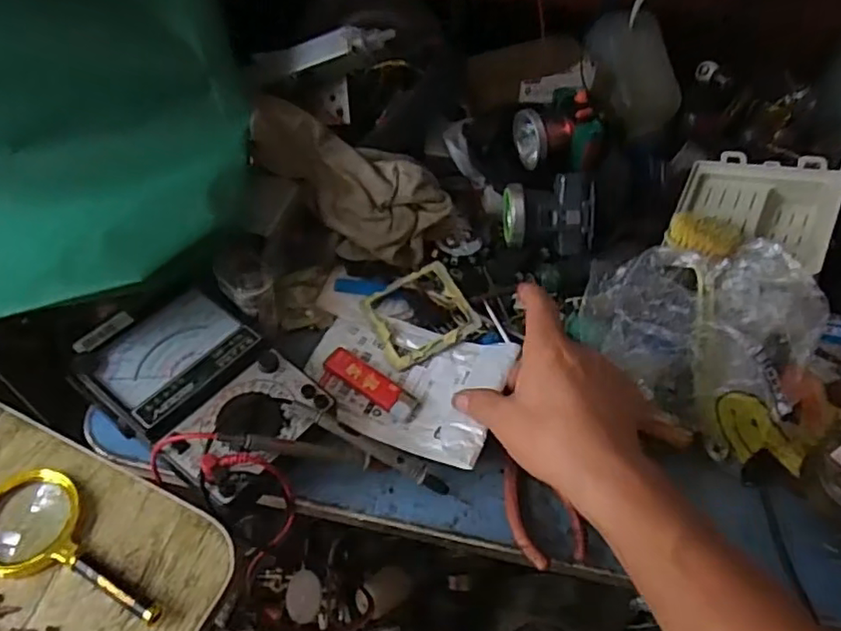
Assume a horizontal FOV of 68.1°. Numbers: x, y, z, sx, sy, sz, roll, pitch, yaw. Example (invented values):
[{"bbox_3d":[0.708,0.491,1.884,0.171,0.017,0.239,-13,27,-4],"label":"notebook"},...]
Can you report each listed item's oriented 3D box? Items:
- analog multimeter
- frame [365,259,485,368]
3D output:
[{"bbox_3d":[-0.158,0.055,0.461,0.167,0.049,0.112,33,57,18],"label":"analog multimeter"},{"bbox_3d":[-0.003,-0.001,0.535,0.084,0.013,0.085,-31,59,-7],"label":"frame"}]

